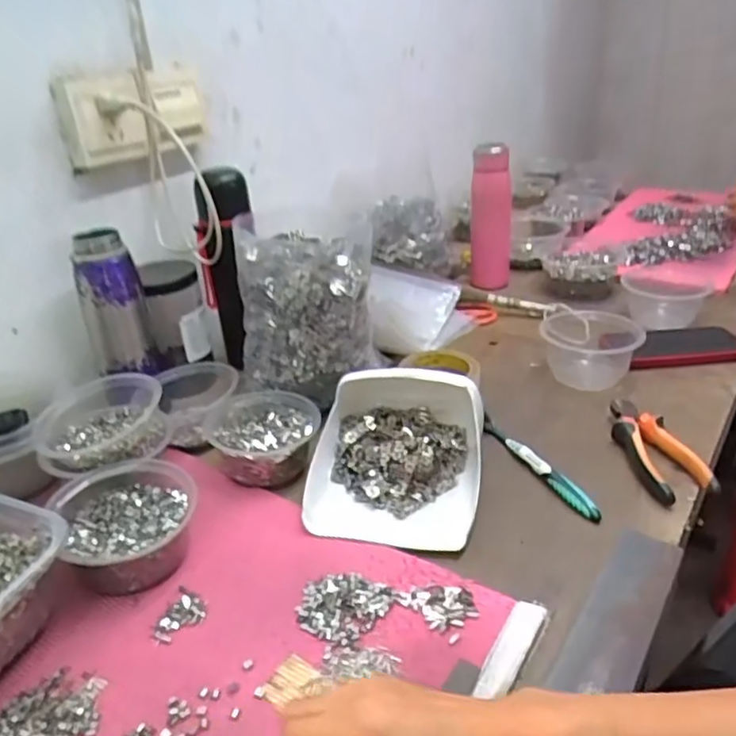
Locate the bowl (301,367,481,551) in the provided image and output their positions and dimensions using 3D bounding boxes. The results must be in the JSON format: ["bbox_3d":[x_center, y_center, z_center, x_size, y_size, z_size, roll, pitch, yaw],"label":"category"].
[{"bbox_3d":[0.026,0.071,0.592,0.156,0.080,0.175,5,30,12],"label":"bowl"}]

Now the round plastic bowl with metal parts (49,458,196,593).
[{"bbox_3d":[-0.197,0.128,0.528,0.103,0.064,0.118,-17,33,-24],"label":"round plastic bowl with metal parts"}]

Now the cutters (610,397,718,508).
[{"bbox_3d":[0.278,0.073,0.625,0.054,0.026,0.151,-6,30,-5],"label":"cutters"}]

